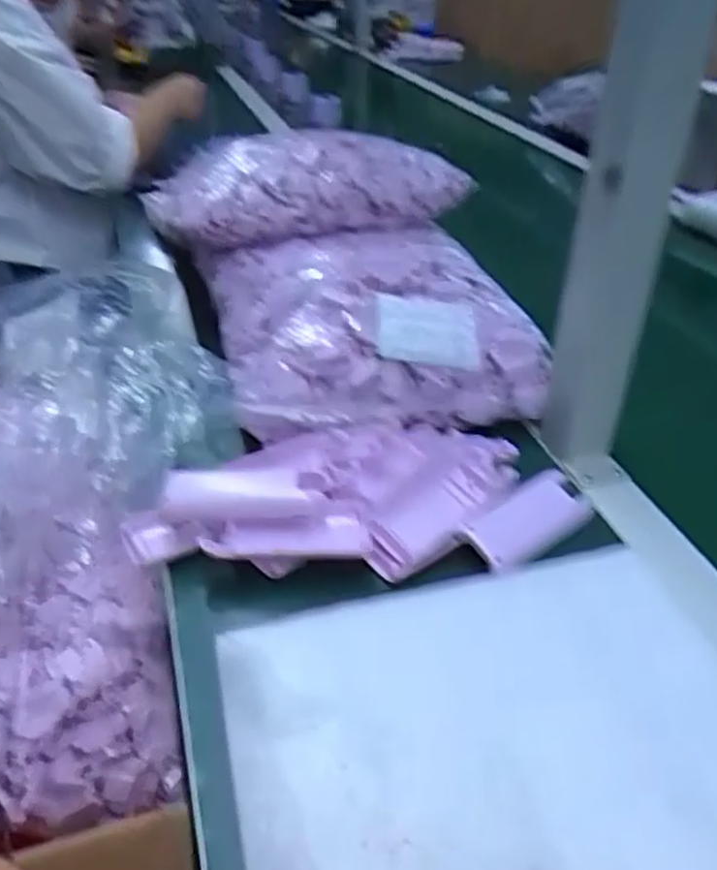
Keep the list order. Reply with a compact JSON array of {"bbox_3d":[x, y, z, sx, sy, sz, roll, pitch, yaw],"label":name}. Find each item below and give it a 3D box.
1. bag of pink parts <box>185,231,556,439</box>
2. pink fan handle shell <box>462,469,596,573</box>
[{"bbox_3d":[0.003,-0.119,0.651,0.251,0.082,0.285,-9,37,-12],"label":"bag of pink parts"},{"bbox_3d":[0.114,0.059,0.497,0.101,0.021,0.044,-27,44,-31],"label":"pink fan handle shell"}]

